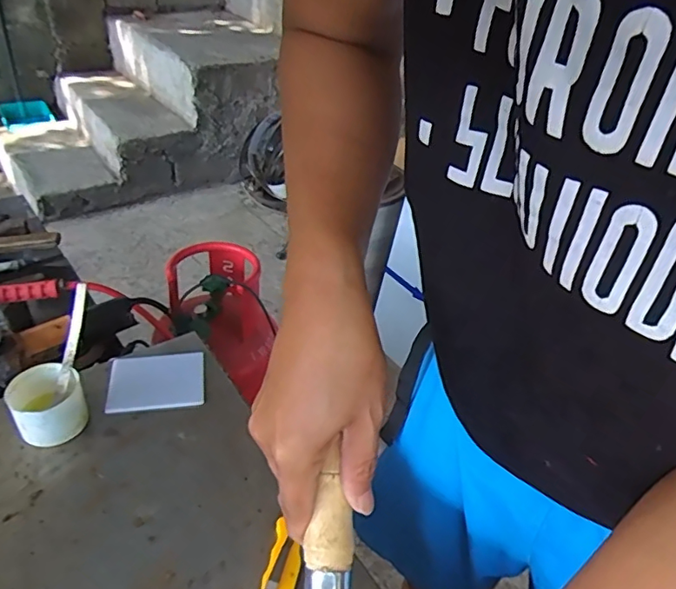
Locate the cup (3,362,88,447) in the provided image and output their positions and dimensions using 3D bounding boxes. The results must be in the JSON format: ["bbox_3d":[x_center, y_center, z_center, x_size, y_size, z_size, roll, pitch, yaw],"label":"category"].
[{"bbox_3d":[-0.289,0.111,0.535,0.065,0.054,0.062,3,37,-2],"label":"cup"}]

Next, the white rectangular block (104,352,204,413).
[{"bbox_3d":[-0.203,0.096,0.603,0.101,0.008,0.080,-3,38,-11],"label":"white rectangular block"}]

